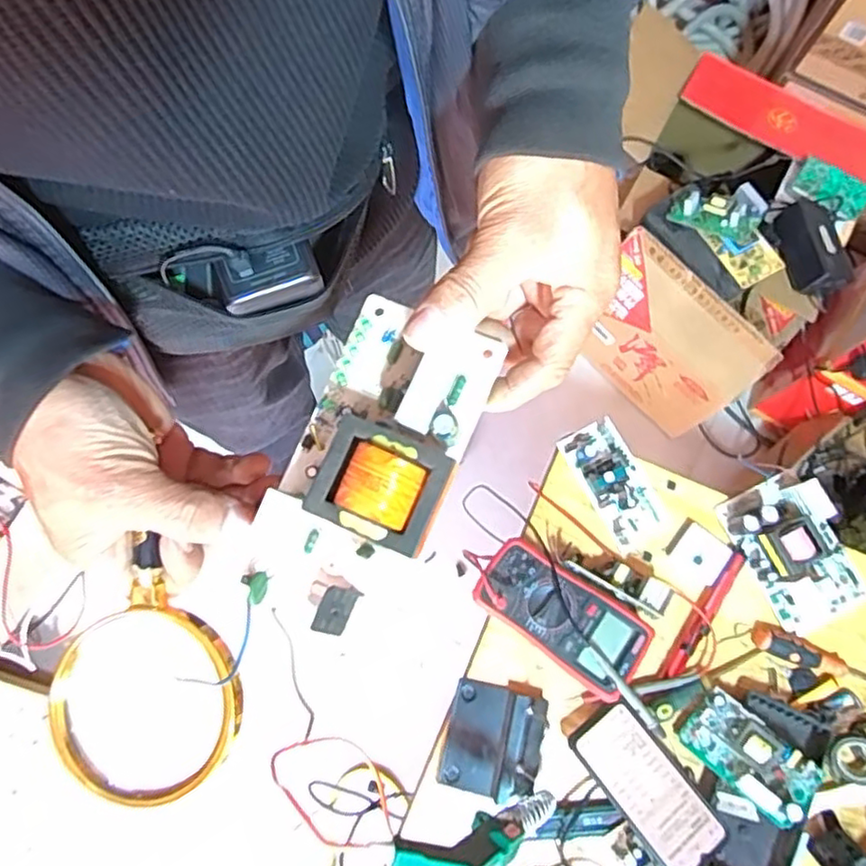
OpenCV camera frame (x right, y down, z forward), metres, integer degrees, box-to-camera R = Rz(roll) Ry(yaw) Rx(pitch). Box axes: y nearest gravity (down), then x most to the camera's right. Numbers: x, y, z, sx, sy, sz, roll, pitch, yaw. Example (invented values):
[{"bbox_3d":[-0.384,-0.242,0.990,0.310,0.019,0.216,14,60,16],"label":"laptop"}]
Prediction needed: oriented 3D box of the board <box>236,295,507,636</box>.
[{"bbox_3d":[-0.029,0.010,0.307,0.080,0.041,0.154,23,78,4],"label":"board"}]

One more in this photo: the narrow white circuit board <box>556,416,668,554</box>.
[{"bbox_3d":[0.212,0.055,0.759,0.069,0.038,0.146,-27,79,-7],"label":"narrow white circuit board"}]

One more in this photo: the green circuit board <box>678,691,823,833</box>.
[{"bbox_3d":[0.321,0.329,0.675,0.123,0.024,0.070,39,89,31],"label":"green circuit board"}]

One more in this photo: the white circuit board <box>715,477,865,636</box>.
[{"bbox_3d":[0.412,0.133,0.744,0.106,0.046,0.163,-26,79,-7],"label":"white circuit board"}]

